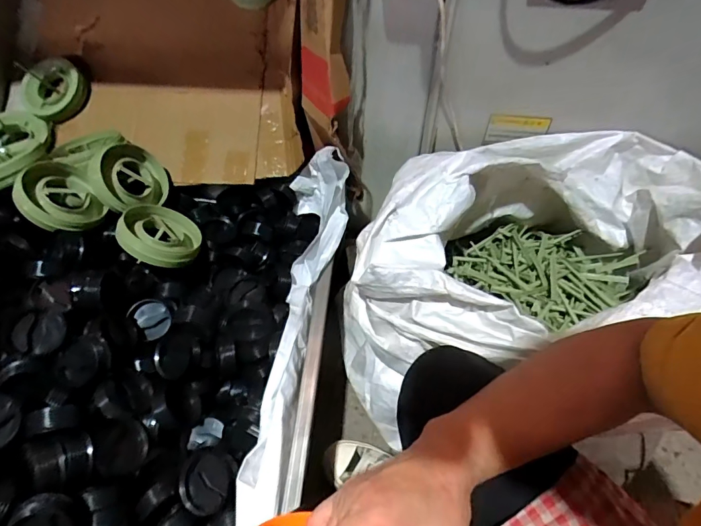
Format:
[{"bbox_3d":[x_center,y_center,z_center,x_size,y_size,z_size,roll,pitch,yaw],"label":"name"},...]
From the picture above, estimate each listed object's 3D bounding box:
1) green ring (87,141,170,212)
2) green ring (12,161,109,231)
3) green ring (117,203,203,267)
[{"bbox_3d":[-0.419,-0.162,0.793,0.054,0.124,0.135,-11,11,33],"label":"green ring"},{"bbox_3d":[-0.499,-0.111,0.711,0.119,0.037,0.129,1,64,-56],"label":"green ring"},{"bbox_3d":[-0.329,-0.047,0.726,0.130,0.031,0.127,28,30,-18],"label":"green ring"}]

